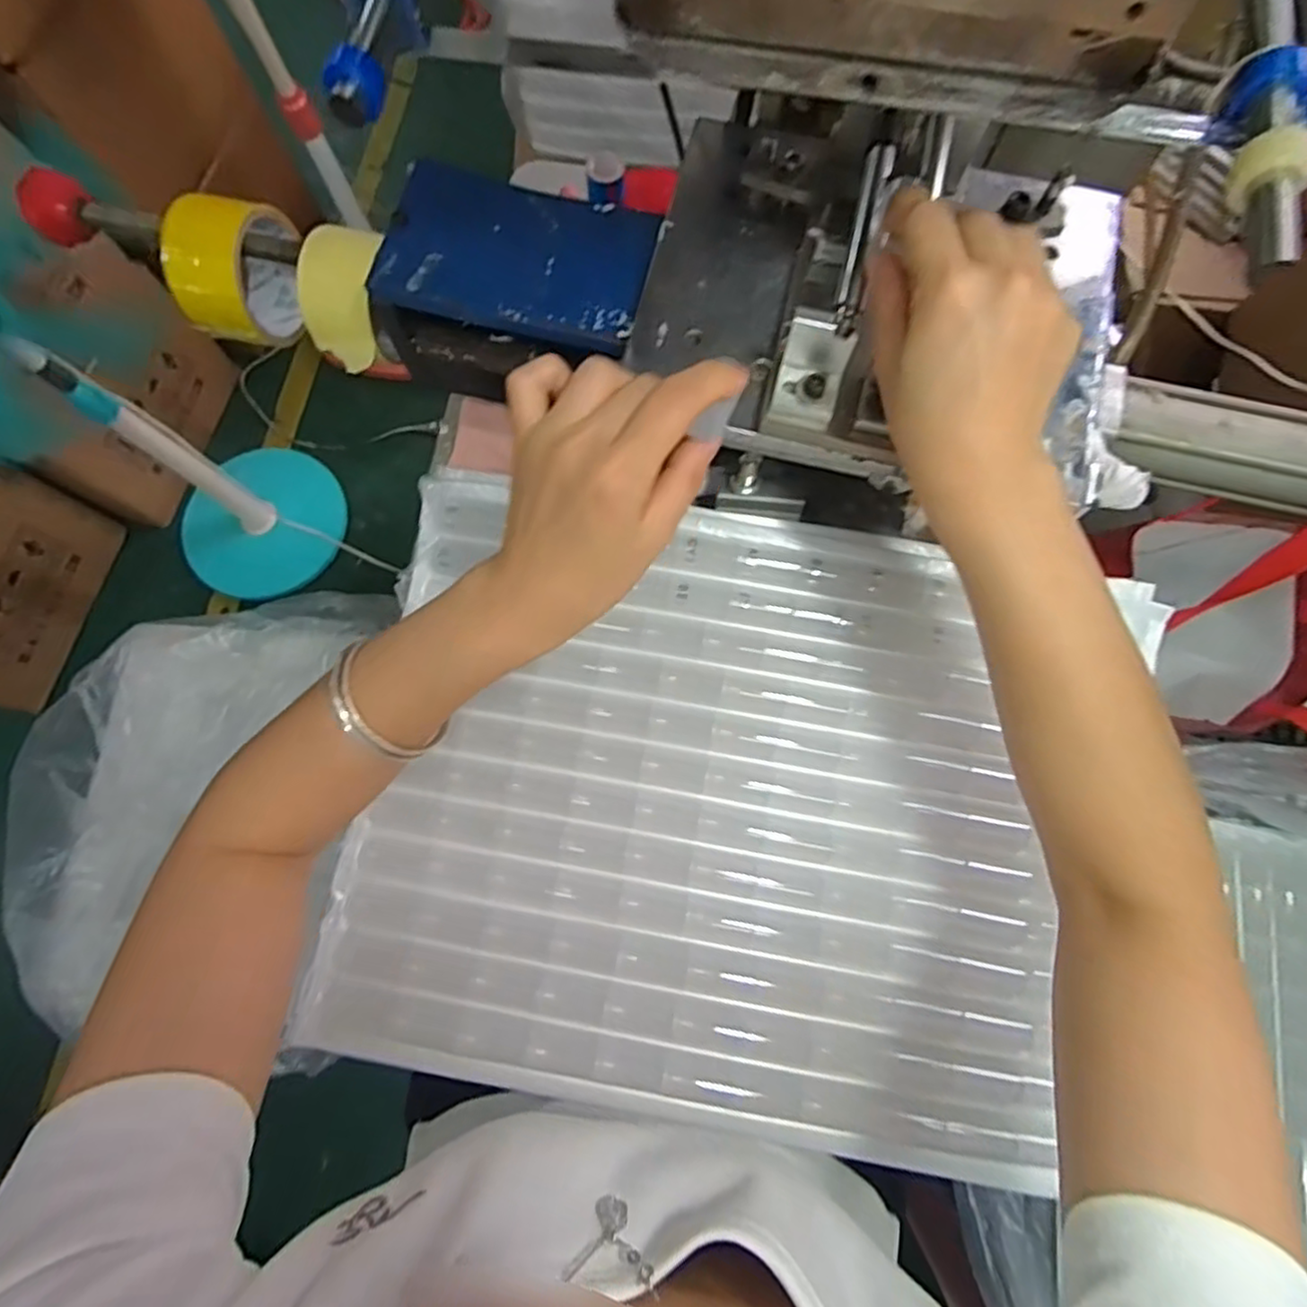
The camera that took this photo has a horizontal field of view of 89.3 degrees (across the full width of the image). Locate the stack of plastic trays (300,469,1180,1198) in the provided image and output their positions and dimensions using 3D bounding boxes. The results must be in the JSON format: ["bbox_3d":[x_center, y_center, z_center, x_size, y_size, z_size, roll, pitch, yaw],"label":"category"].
[{"bbox_3d":[0.024,0.084,0.384,0.386,0.027,0.336,7,76,3],"label":"stack of plastic trays"}]

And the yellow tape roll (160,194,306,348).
[{"bbox_3d":[-0.295,-0.271,0.480,0.061,0.102,0.091,9,77,3],"label":"yellow tape roll"}]

